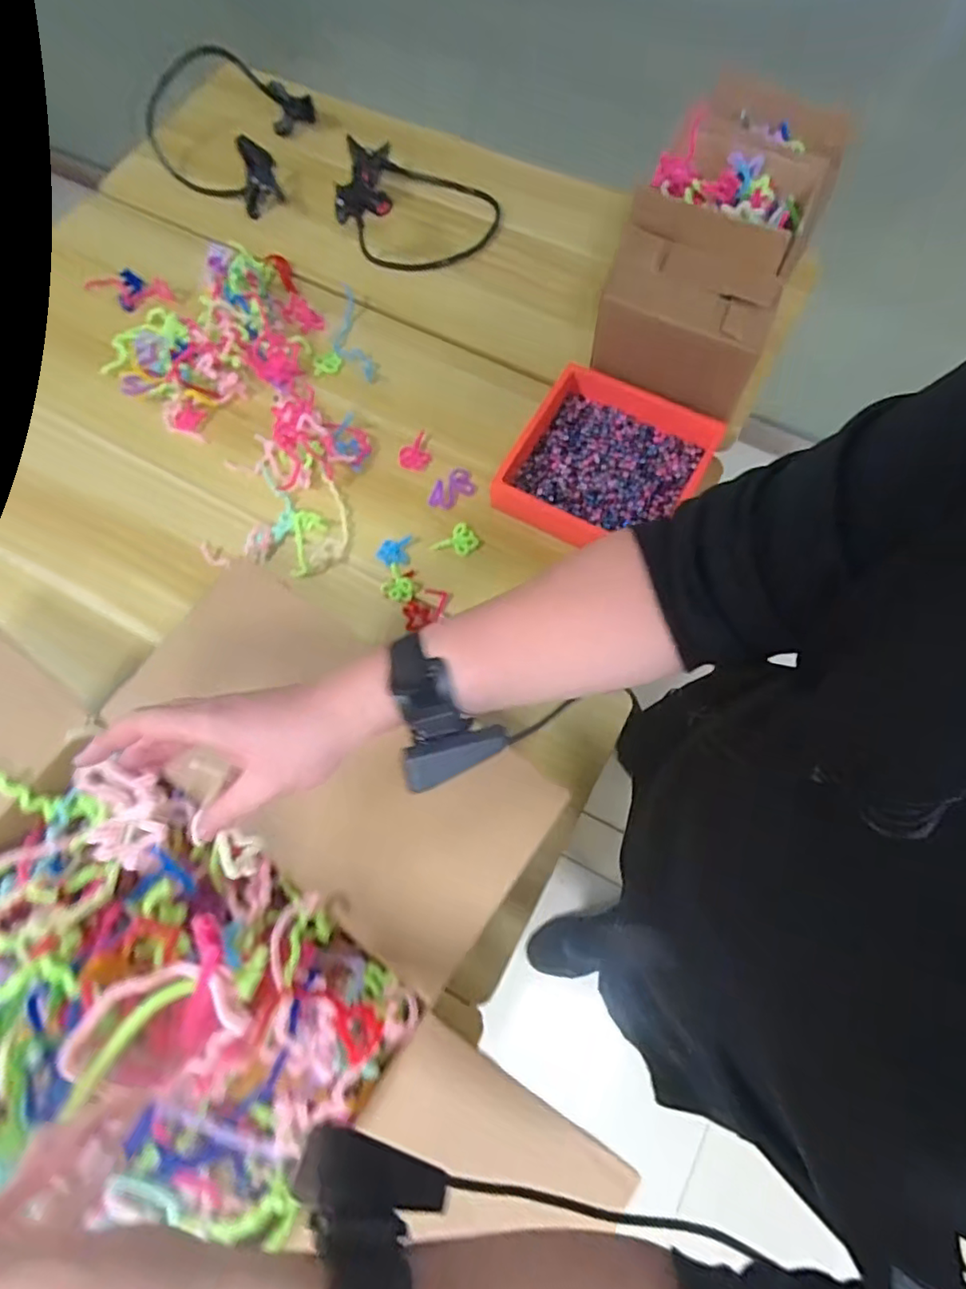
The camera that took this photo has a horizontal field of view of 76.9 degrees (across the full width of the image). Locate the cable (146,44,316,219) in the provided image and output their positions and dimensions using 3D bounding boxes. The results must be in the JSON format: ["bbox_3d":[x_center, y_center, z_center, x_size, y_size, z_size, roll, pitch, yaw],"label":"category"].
[{"bbox_3d":[-0.460,-0.974,1.147,0.324,0.130,0.297,0,72,1],"label":"cable"}]

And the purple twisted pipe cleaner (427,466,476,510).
[{"bbox_3d":[-0.046,-0.225,0.894,0.075,0.027,0.043,-33,71,-11],"label":"purple twisted pipe cleaner"}]

